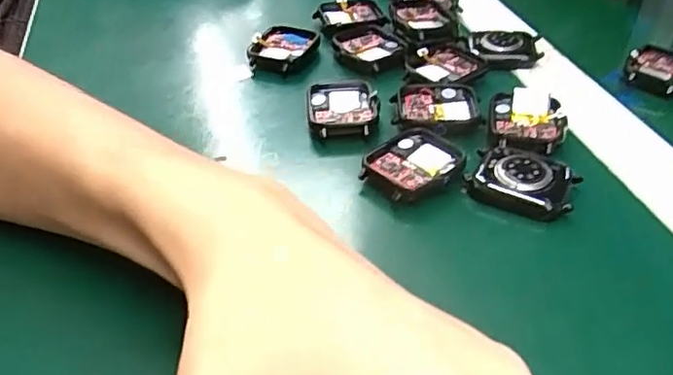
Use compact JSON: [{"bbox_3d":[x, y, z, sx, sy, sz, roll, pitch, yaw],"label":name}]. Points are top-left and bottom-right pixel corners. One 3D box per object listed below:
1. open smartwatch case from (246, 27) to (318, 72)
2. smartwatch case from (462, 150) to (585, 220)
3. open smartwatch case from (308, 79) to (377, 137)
[{"bbox_3d":[-0.033,-0.088,0.377,0.035,0.012,0.045,12,42,14],"label":"open smartwatch case"},{"bbox_3d":[0.086,-0.005,0.276,0.047,0.007,0.036,16,43,18],"label":"smartwatch case"},{"bbox_3d":[0.004,-0.043,0.324,0.037,0.010,0.045,-2,40,-2],"label":"open smartwatch case"}]

